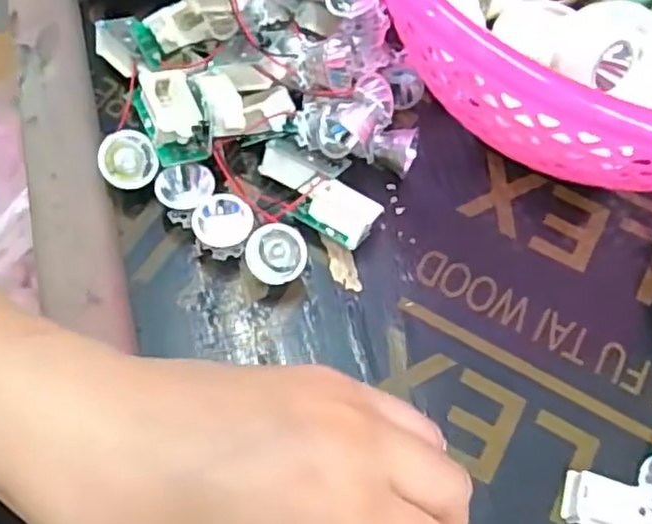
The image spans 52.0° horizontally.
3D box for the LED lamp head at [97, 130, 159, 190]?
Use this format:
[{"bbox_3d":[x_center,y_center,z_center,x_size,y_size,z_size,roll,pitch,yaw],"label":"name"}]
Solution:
[{"bbox_3d":[-0.081,-0.042,0.274,0.023,0.013,0.023,-12,106,-17],"label":"LED lamp head"}]

